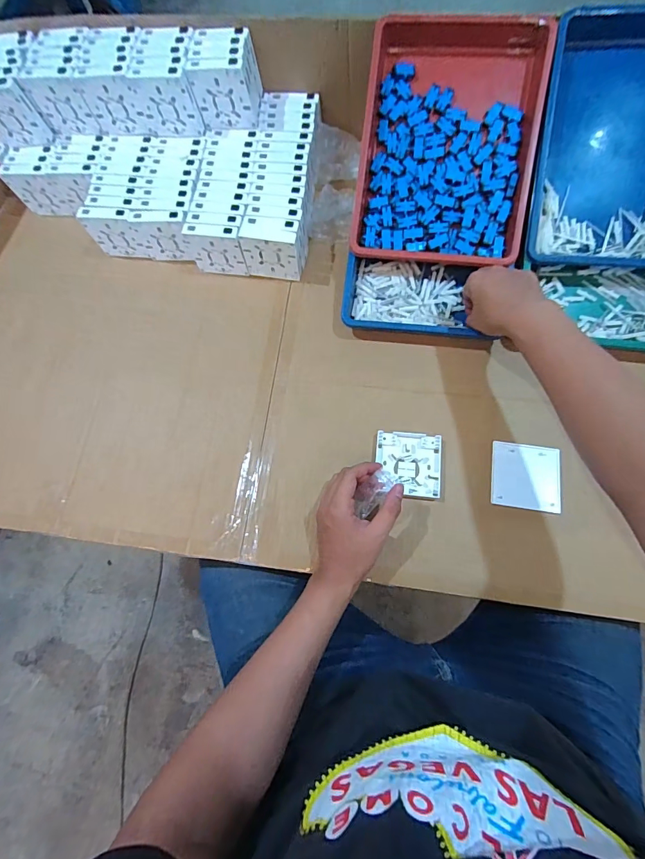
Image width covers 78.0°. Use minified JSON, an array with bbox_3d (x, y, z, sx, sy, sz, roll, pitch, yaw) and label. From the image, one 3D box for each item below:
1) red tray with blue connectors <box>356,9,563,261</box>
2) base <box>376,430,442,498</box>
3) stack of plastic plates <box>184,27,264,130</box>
[{"bbox_3d":[0.175,-0.405,0.561,0.238,0.052,0.319,8,95,7],"label":"red tray with blue connectors"},{"bbox_3d":[0.116,0.047,0.540,0.086,0.011,0.085,5,70,4],"label":"base"},{"bbox_3d":[-0.150,-0.546,0.627,0.094,0.096,0.090,2,72,5],"label":"stack of plastic plates"}]

